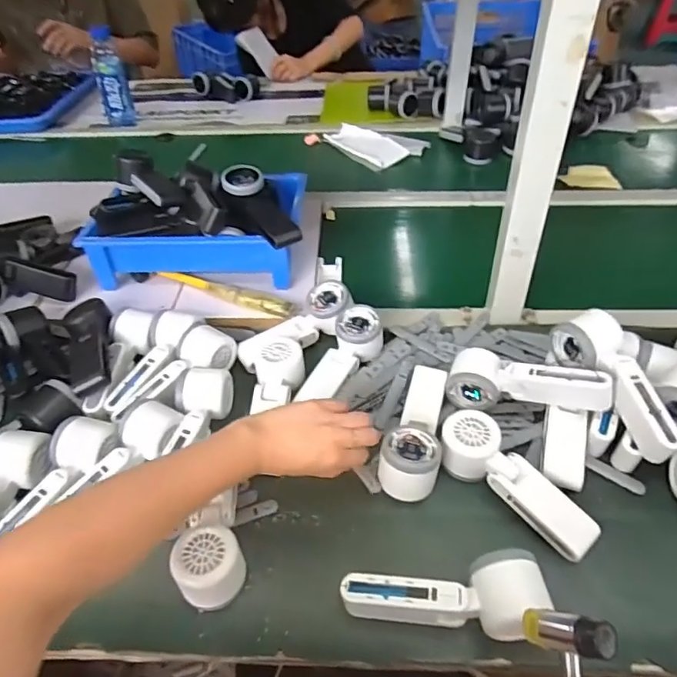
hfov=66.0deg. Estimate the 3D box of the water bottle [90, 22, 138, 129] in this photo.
[{"bbox_3d":[-0.545,-0.622,1.246,0.072,0.189,0.077,-20,46,-17],"label":"water bottle"}]

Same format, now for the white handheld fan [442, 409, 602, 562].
[{"bbox_3d":[0.172,0.133,0.505,0.164,0.040,0.060,32,53,31],"label":"white handheld fan"}]

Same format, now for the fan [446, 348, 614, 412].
[{"bbox_3d":[0.205,0.047,0.571,0.166,0.053,0.057,3,42,25],"label":"fan"}]

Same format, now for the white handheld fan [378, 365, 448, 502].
[{"bbox_3d":[0.088,0.091,0.558,0.058,0.044,0.169,12,45,15],"label":"white handheld fan"}]

